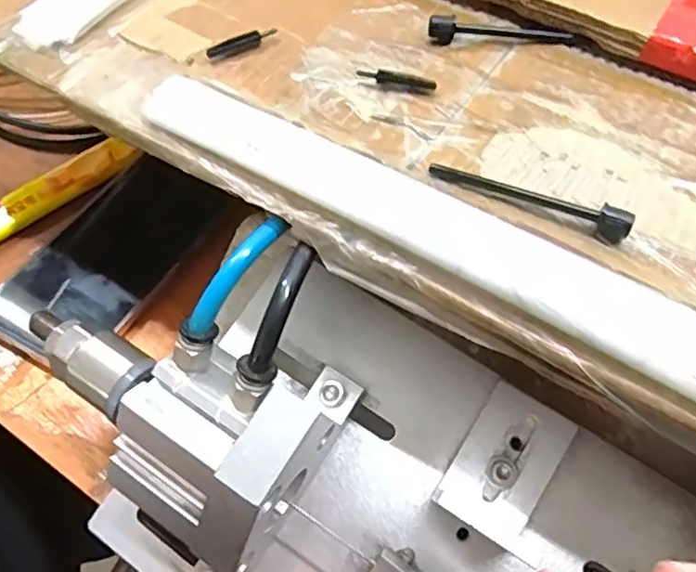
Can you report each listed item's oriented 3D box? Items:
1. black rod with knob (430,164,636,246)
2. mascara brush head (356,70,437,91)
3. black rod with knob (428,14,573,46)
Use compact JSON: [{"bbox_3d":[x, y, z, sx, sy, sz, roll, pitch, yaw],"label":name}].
[{"bbox_3d":[0.065,-0.033,0.226,0.074,0.011,0.007,23,60,15],"label":"black rod with knob"},{"bbox_3d":[0.021,-0.089,0.265,0.034,0.005,0.006,12,58,8],"label":"mascara brush head"},{"bbox_3d":[0.069,-0.118,0.280,0.064,0.011,0.009,-1,57,0],"label":"black rod with knob"}]

